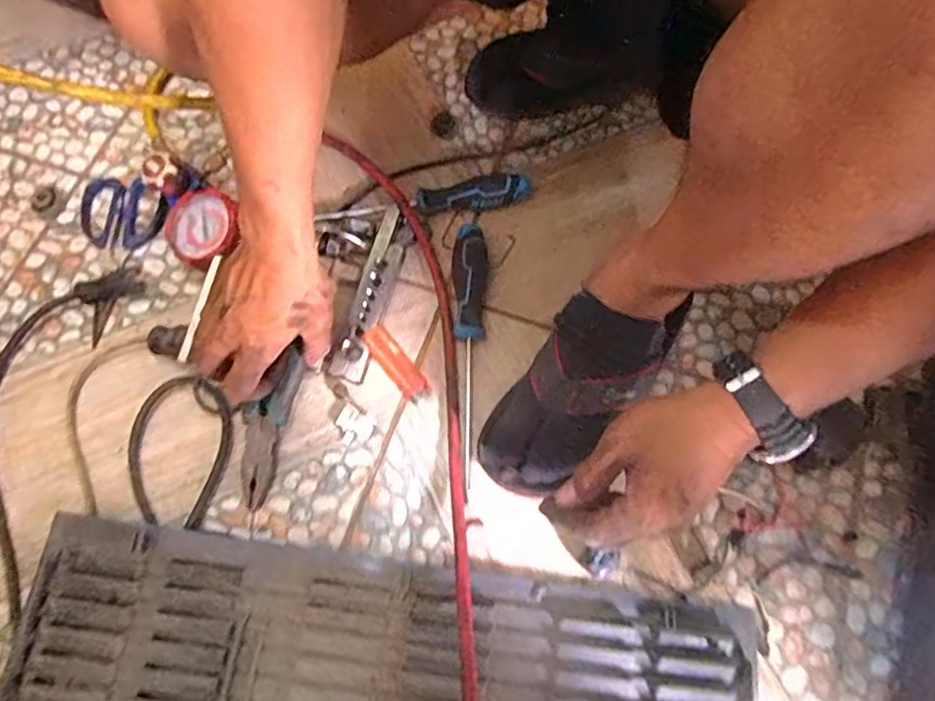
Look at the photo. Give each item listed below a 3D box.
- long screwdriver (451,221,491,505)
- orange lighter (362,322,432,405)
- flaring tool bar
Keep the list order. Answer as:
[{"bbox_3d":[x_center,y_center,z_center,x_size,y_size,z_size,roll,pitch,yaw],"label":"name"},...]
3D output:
[{"bbox_3d":[0.003,-0.007,0.554,0.037,0.035,0.269,1,69,-1],"label":"long screwdriver"},{"bbox_3d":[-0.064,0.013,0.550,0.023,0.017,0.078,-40,94,-15],"label":"orange lighter"},{"bbox_3d":[-0.087,-0.052,0.569,0.030,0.031,0.166,16,70,5],"label":"flaring tool bar"}]

